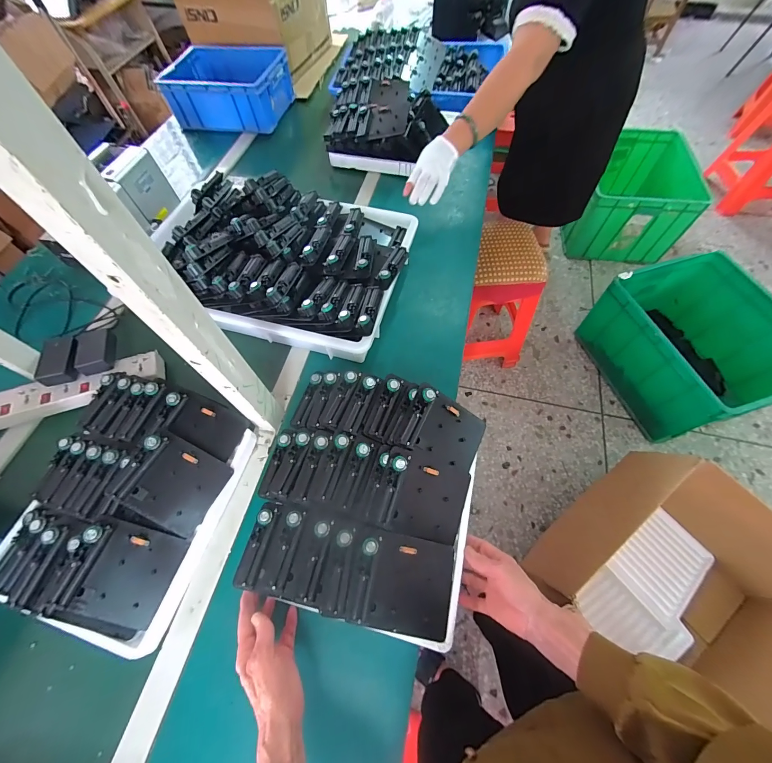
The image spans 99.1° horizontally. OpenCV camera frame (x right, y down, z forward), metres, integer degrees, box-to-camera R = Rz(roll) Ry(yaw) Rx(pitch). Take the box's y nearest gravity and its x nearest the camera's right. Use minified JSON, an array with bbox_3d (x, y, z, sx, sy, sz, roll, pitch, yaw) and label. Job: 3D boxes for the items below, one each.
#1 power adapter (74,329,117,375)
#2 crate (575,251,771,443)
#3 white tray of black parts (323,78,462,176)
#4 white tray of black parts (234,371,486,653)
[{"bbox_3d":[-0.539,-0.060,0.613,0.052,0.025,0.094,-19,63,-6],"label":"power adapter"},{"bbox_3d":[1.208,-0.166,1.352,0.531,0.390,0.688,-14,62,-4],"label":"crate"},{"bbox_3d":[0.014,-0.723,0.928,0.322,0.114,0.254,19,65,13],"label":"white tray of black parts"},{"bbox_3d":[-0.027,0.156,0.492,0.305,0.083,0.325,12,64,10],"label":"white tray of black parts"}]

